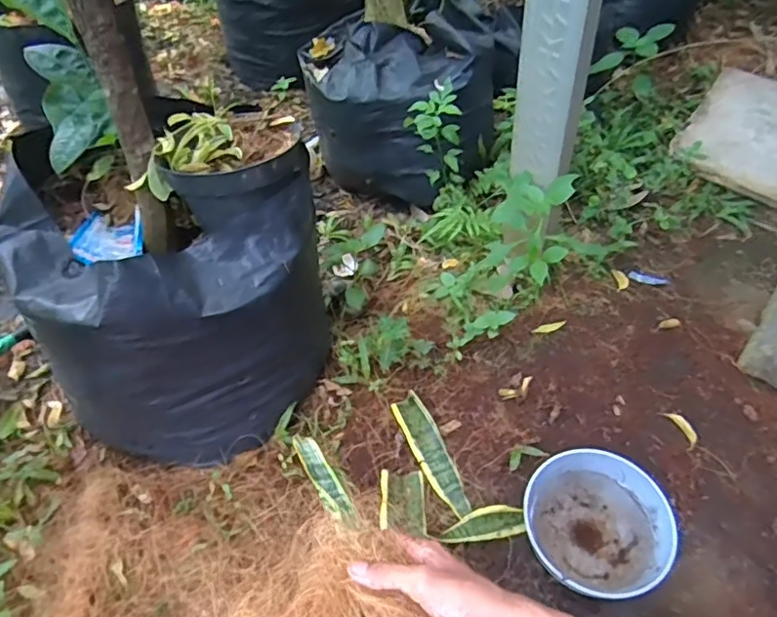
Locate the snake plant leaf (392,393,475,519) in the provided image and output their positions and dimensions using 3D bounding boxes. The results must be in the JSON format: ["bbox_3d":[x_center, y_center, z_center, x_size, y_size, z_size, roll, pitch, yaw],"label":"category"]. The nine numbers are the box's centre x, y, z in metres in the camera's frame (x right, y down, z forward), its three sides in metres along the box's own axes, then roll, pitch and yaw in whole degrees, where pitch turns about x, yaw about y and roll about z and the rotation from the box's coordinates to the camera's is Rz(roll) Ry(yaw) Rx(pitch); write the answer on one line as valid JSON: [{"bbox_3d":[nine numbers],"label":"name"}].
[{"bbox_3d":[0.053,0.174,0.702,0.040,0.012,0.165,-19,53,-13],"label":"snake plant leaf"}]

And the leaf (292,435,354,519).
[{"bbox_3d":[-0.054,0.132,0.468,0.021,0.014,0.086,-24,54,-16],"label":"leaf"}]

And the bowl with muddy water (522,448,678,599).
[{"bbox_3d":[0.213,0.232,0.612,0.139,0.070,0.148,-1,51,1],"label":"bowl with muddy water"}]

